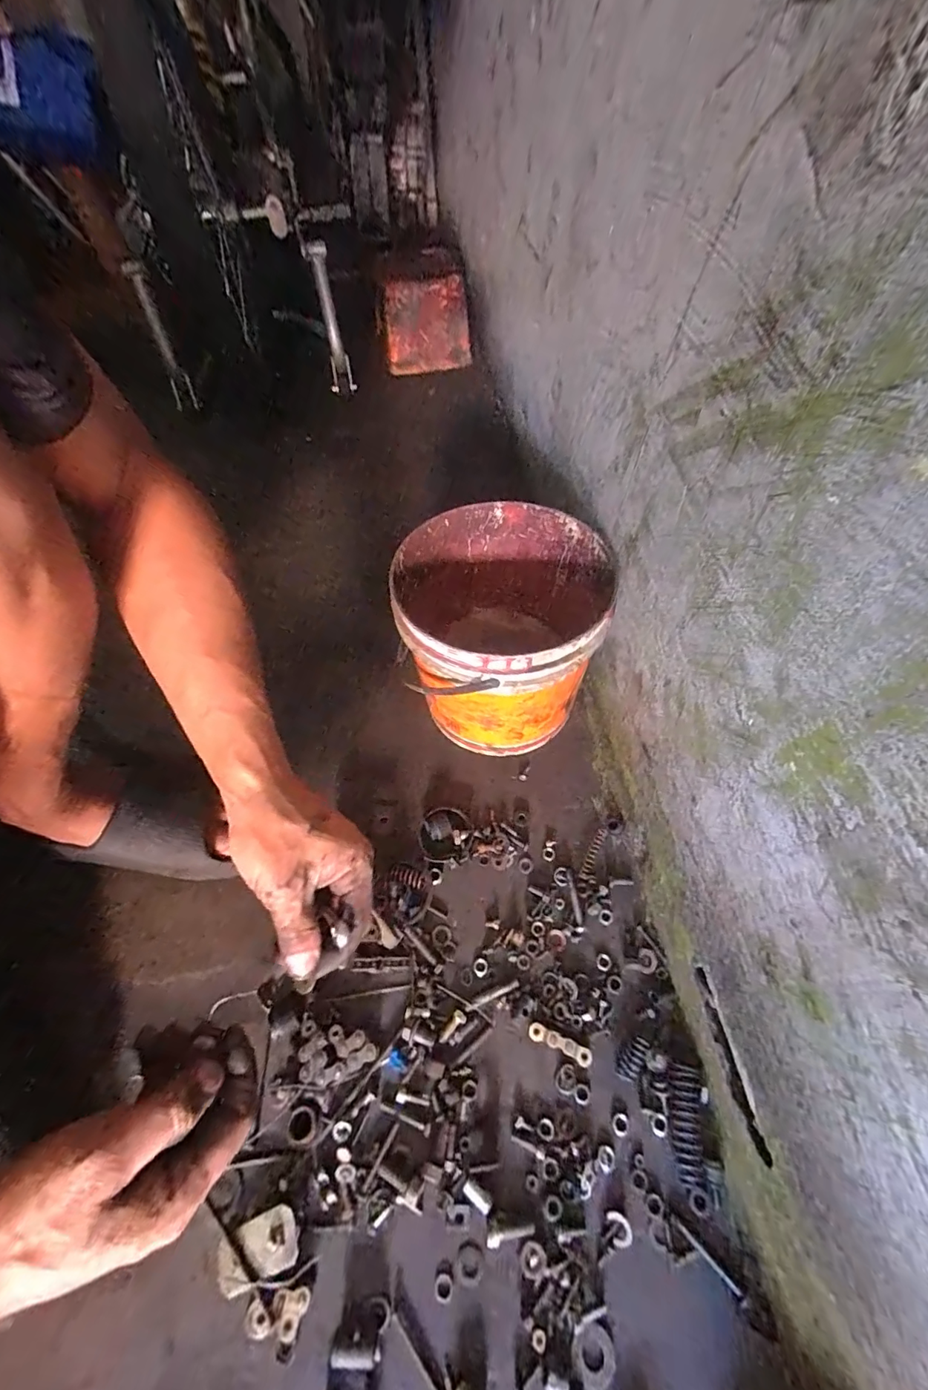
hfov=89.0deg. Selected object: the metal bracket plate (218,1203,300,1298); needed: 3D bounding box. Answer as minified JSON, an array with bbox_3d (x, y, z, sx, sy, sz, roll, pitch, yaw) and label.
[{"bbox_3d":[-0.136,0.365,0.311,0.054,0.013,0.030,-19,53,-11],"label":"metal bracket plate"}]

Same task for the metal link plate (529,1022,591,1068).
[{"bbox_3d":[0.075,0.273,0.369,0.050,0.007,0.012,17,55,17],"label":"metal link plate"}]

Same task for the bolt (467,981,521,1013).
[{"bbox_3d":[0.024,0.249,0.392,0.047,0.004,0.006,-20,53,-11],"label":"bolt"}]

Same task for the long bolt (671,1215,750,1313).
[{"bbox_3d":[0.158,0.366,0.305,0.052,0.004,0.007,37,62,28],"label":"long bolt"}]

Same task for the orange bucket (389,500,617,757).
[{"bbox_3d":[0.035,-0.049,0.493,0.186,0.208,0.196,-2,55,2],"label":"orange bucket"}]

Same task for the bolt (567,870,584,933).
[{"bbox_3d":[0.101,0.187,0.429,0.008,0.005,0.052,-2,52,2],"label":"bolt"}]

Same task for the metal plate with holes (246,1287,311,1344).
[{"bbox_3d":[-0.117,0.389,0.297,0.037,0.012,0.022,0,52,4],"label":"metal plate with holes"}]

